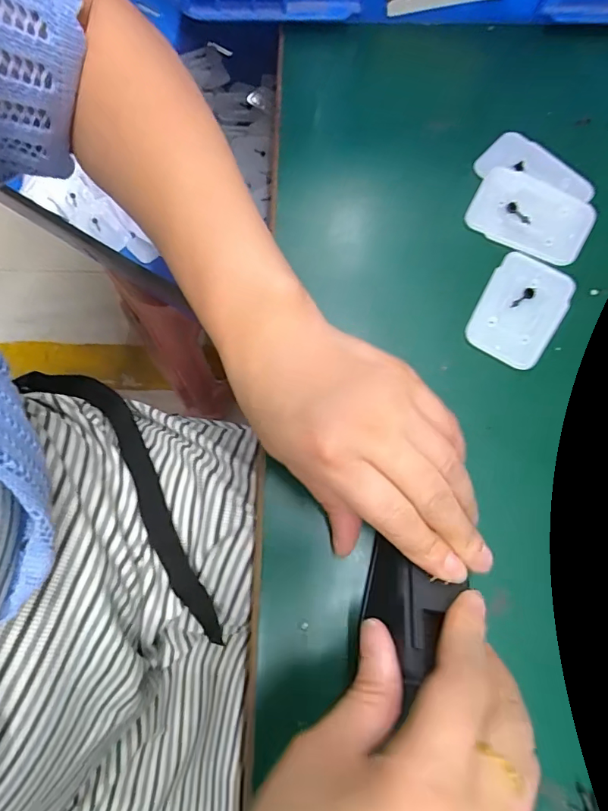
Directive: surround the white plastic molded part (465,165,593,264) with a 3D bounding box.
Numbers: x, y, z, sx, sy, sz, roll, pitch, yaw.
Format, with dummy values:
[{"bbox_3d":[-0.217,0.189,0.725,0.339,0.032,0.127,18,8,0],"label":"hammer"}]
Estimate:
[{"bbox_3d":[0.139,-0.117,0.277,0.070,0.007,0.047,26,75,8],"label":"white plastic molded part"}]

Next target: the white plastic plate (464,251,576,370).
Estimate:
[{"bbox_3d":[0.126,-0.056,0.263,0.045,0.004,0.068,30,76,9],"label":"white plastic plate"}]

